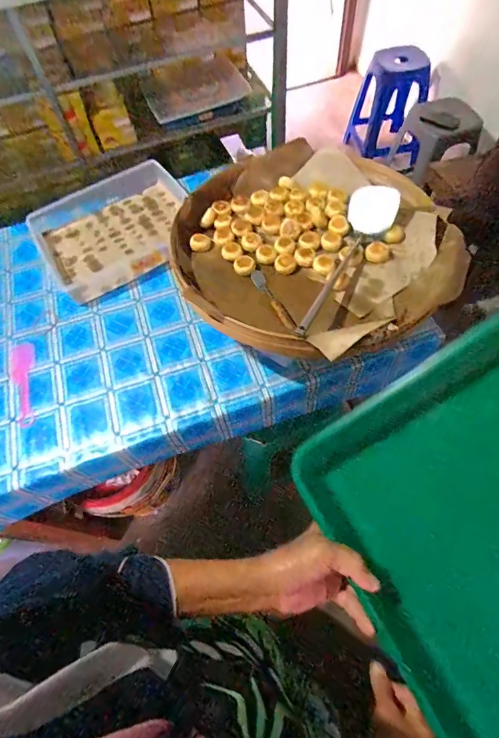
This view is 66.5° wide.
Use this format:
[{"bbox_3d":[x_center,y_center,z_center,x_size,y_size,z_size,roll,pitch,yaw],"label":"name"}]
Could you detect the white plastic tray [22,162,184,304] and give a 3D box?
[{"bbox_3d":[-0.332,-0.364,0.944,0.377,0.055,0.342,-29,63,-11],"label":"white plastic tray"}]

